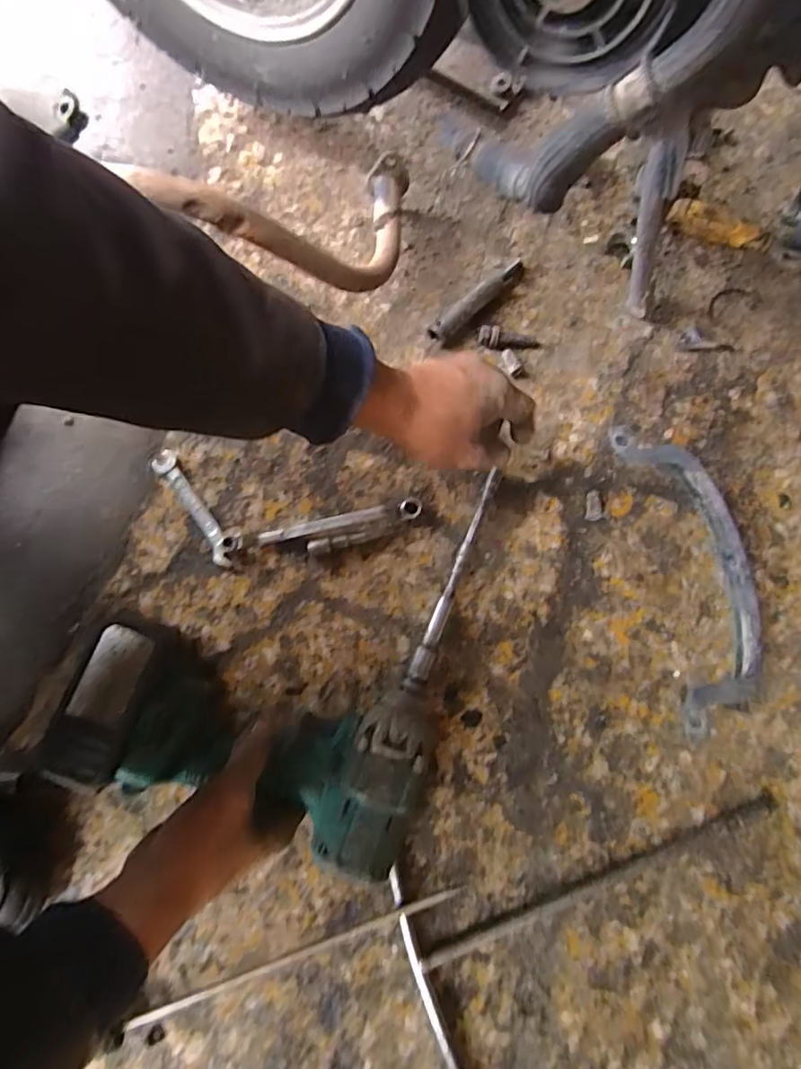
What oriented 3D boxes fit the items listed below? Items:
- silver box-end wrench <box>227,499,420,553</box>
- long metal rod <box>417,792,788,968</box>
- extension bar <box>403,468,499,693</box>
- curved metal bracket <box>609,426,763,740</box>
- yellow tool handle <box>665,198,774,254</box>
[{"bbox_3d":[-0.066,-0.009,0.468,0.167,0.015,0.019,-11,77,-3],"label":"silver box-end wrench"},{"bbox_3d":[0.149,0.252,0.409,0.284,0.011,0.010,-21,77,-5],"label":"long metal rod"},{"bbox_3d":[0.044,0.033,0.450,0.014,0.011,0.192,22,70,5],"label":"extension bar"},{"bbox_3d":[0.237,0.026,0.439,0.112,0.063,0.225,-9,77,-3],"label":"curved metal bracket"},{"bbox_3d":[0.307,-0.293,0.534,0.099,0.029,0.024,19,77,4],"label":"yellow tool handle"}]

